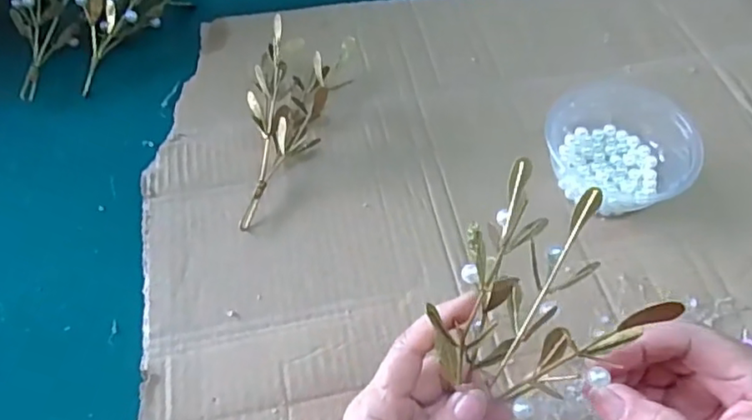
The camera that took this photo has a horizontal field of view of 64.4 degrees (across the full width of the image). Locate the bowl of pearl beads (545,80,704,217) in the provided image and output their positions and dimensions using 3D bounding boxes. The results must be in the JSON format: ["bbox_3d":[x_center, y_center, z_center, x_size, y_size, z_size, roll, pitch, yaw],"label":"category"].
[{"bbox_3d":[0.184,-0.049,0.456,0.108,0.056,0.087,28,61,15],"label":"bowl of pearl beads"}]

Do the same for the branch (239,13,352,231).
[{"bbox_3d":[-0.073,-0.067,0.466,0.072,0.049,0.170,11,58,5],"label":"branch"}]

